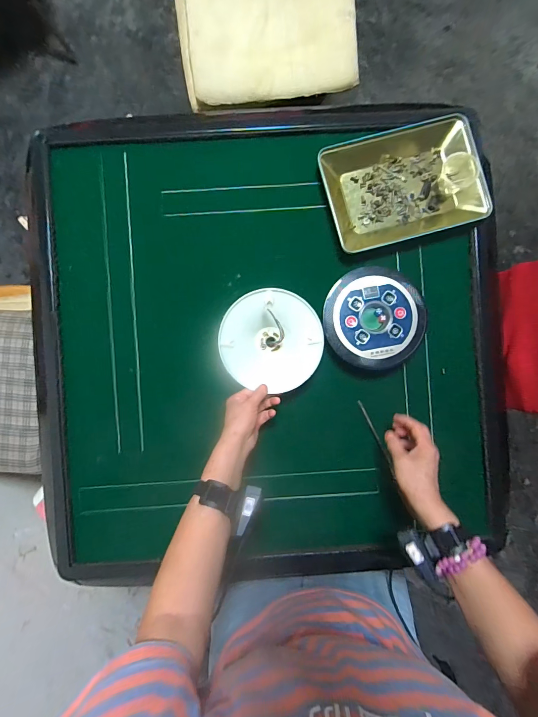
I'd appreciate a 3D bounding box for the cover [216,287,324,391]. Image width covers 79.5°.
[{"bbox_3d":[0.004,-0.033,0.610,0.184,0.045,0.180,0,90,-1],"label":"cover"}]

